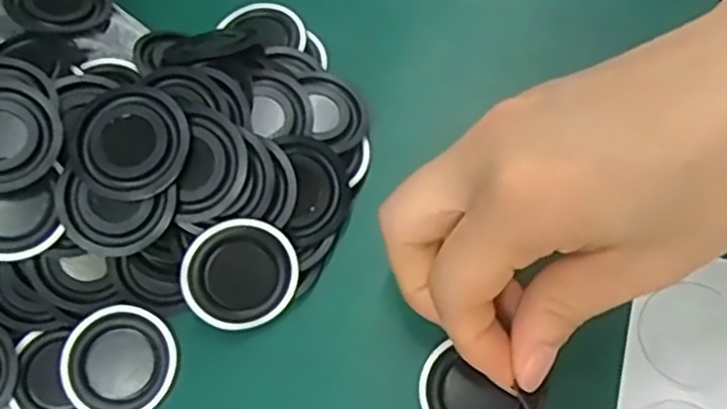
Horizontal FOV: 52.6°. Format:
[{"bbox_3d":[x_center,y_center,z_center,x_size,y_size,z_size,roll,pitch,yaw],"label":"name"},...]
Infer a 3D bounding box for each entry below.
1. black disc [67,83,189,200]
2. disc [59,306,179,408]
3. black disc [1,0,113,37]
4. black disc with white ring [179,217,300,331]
[{"bbox_3d":[-0.077,-0.021,0.244,0.035,0.007,0.038,-2,69,4],"label":"black disc"},{"bbox_3d":[-0.085,0.055,0.255,0.037,0.004,0.038,-2,69,4],"label":"disc"},{"bbox_3d":[-0.121,-0.080,0.291,0.037,0.004,0.037,10,52,-13],"label":"black disc"},{"bbox_3d":[-0.042,0.024,0.252,0.038,0.004,0.037,-2,98,-12],"label":"black disc with white ring"}]

